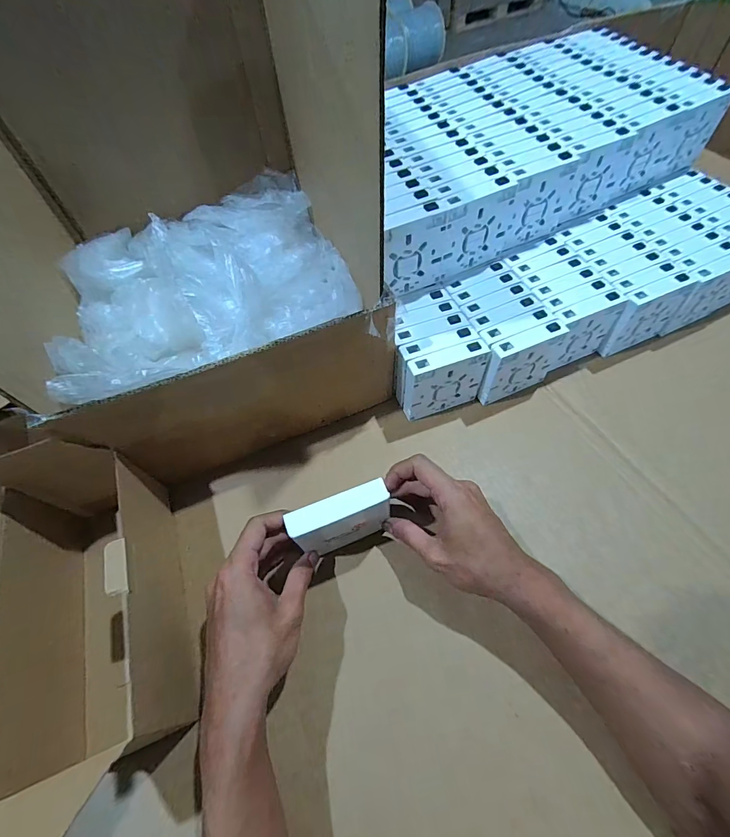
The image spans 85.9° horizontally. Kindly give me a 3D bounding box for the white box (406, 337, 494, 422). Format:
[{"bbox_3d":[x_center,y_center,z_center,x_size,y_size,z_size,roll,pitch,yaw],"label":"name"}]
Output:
[{"bbox_3d":[0.085,-0.039,0.431,0.089,0.086,0.023,-19,60,-9],"label":"white box"}]

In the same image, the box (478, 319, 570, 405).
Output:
[{"bbox_3d":[0.172,-0.060,0.437,0.089,0.086,0.022,-22,61,-11],"label":"box"}]

